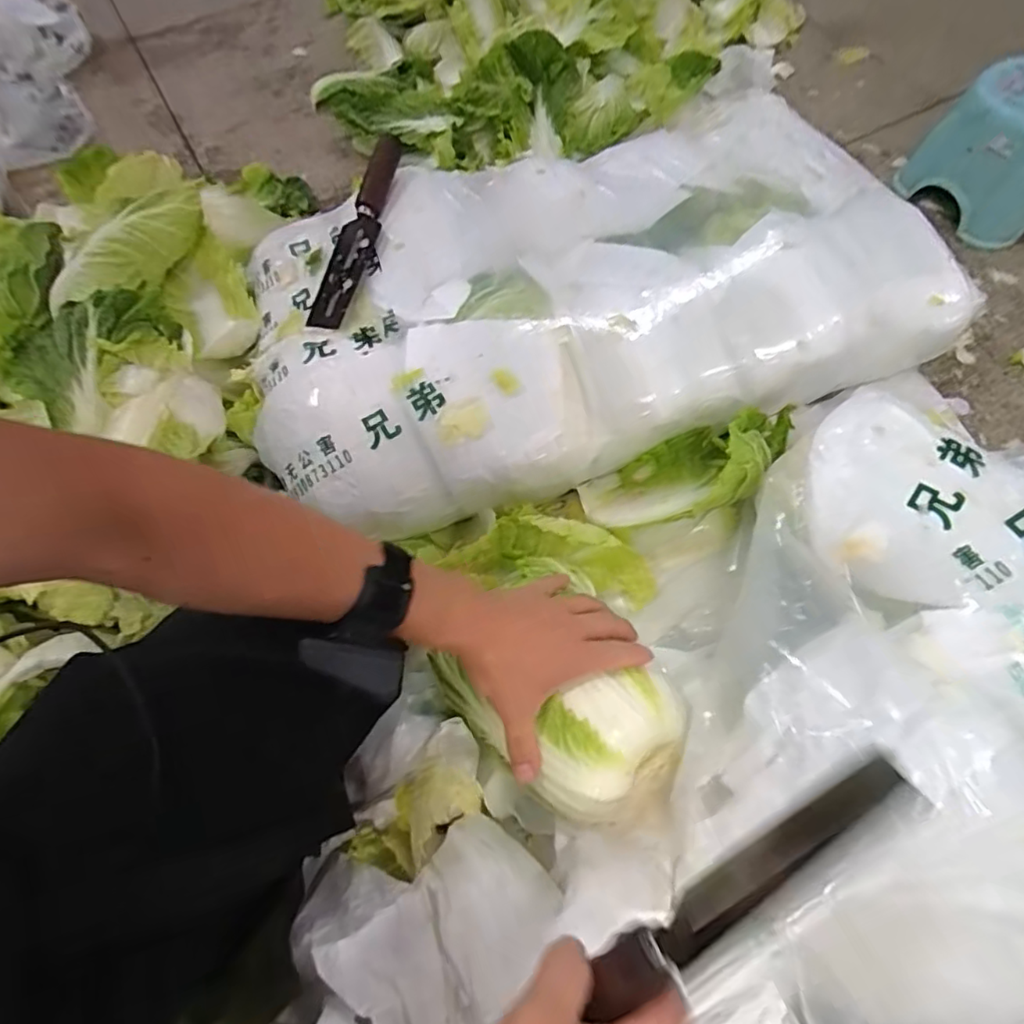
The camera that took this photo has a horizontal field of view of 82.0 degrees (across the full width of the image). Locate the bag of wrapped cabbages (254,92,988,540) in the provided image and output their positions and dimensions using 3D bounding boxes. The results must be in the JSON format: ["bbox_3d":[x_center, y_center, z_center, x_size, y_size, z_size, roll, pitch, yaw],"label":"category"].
[{"bbox_3d":[0.085,-0.257,0.702,0.754,0.160,0.399,-19,64,-6],"label":"bag of wrapped cabbages"}]

